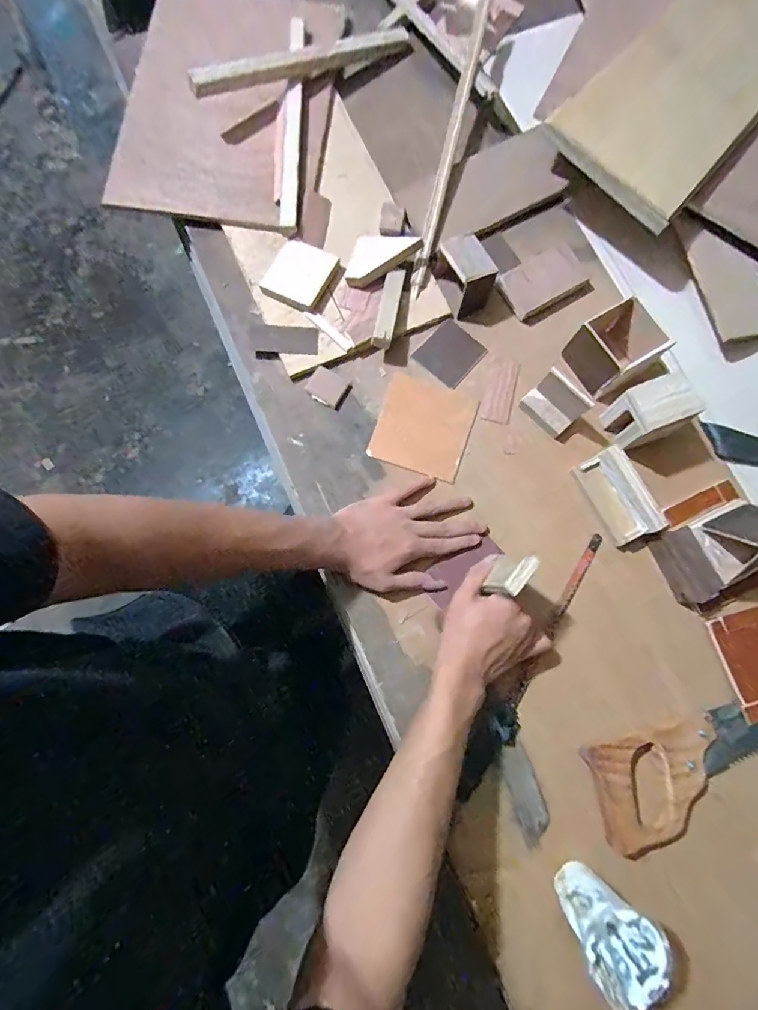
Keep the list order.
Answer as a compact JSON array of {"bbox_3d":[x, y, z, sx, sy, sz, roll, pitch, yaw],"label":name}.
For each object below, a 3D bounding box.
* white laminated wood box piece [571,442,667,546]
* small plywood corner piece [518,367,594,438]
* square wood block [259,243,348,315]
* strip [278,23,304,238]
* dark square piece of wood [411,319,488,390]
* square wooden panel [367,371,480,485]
[{"bbox_3d":[0.271,-0.011,0.530,0.049,0.030,0.102,-27,81,-7],"label":"white laminated wood box piece"},{"bbox_3d":[0.204,-0.118,0.545,0.062,0.048,0.041,43,81,6],"label":"small plywood corner piece"},{"bbox_3d":[-0.092,-0.274,0.563,0.079,0.015,0.071,23,79,2],"label":"square wood block"},{"bbox_3d":[-0.109,-0.476,0.591,0.021,0.021,0.302,1,79,-2],"label":"strip"},{"bbox_3d":[0.089,-0.186,0.577,0.066,0.004,0.070,43,81,6],"label":"dark square piece of wood"},{"bbox_3d":[0.054,-0.094,0.561,0.106,0.009,0.111,20,79,2],"label":"square wooden panel"}]

